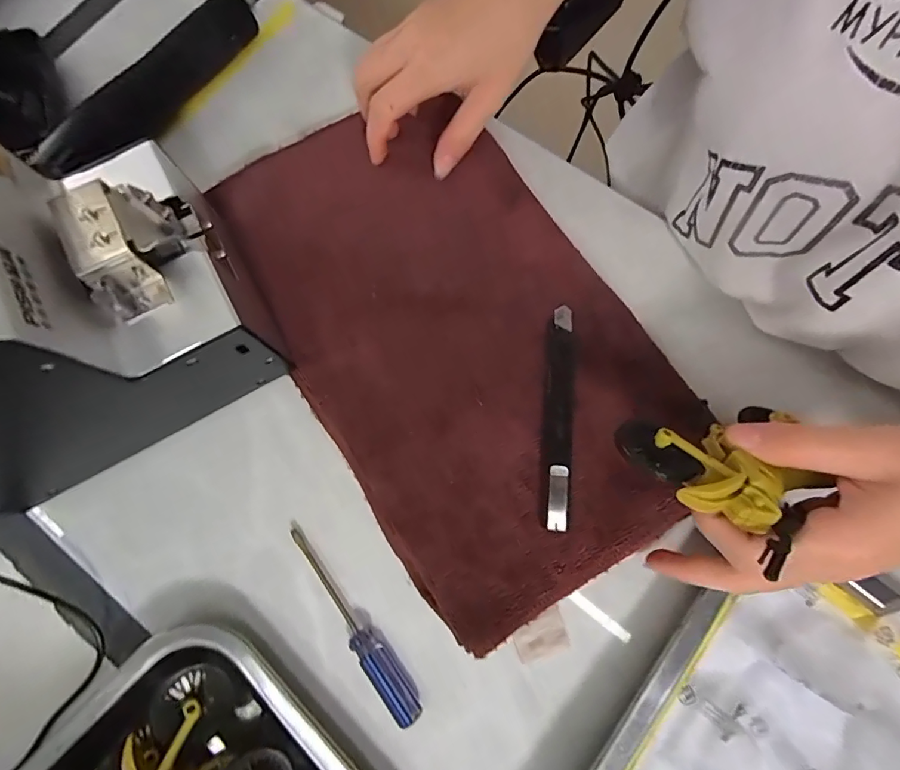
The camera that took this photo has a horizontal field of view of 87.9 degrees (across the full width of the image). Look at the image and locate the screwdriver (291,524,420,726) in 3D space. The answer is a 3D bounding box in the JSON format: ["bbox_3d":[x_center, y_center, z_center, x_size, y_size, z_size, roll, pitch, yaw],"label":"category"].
[{"bbox_3d":[-0.056,0.133,0.263,0.015,0.015,0.118,-36,78,-6],"label":"screwdriver"}]

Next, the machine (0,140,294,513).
[{"bbox_3d":[-0.205,-0.035,0.233,0.174,0.142,0.127,-26,77,-4],"label":"machine"}]

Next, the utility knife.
[{"bbox_3d":[0.064,0.016,0.276,0.018,0.010,0.132,3,76,3],"label":"utility knife"}]

